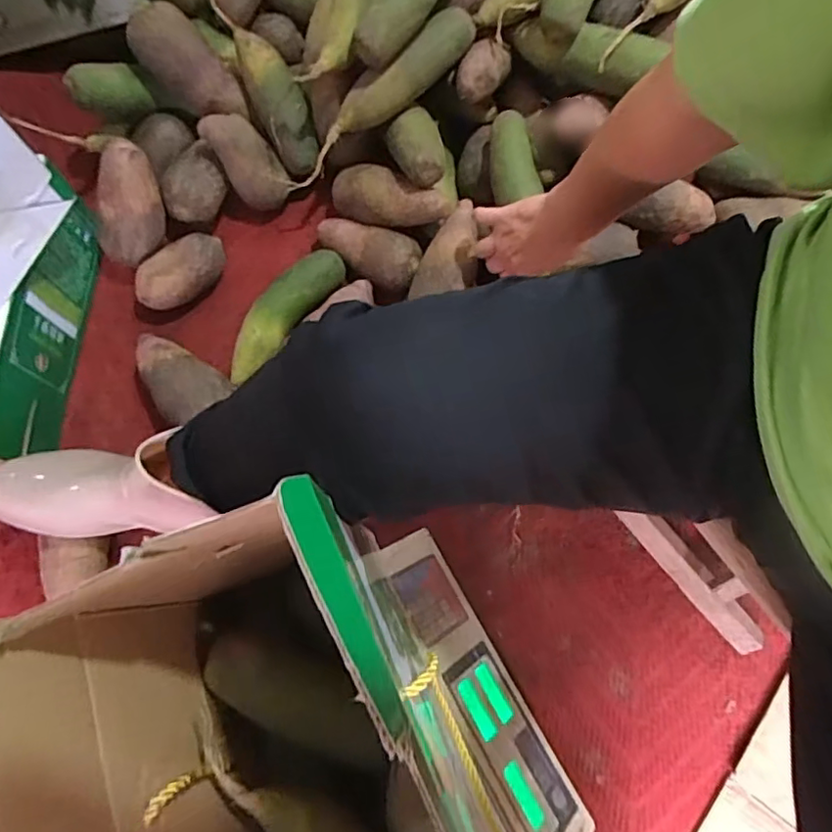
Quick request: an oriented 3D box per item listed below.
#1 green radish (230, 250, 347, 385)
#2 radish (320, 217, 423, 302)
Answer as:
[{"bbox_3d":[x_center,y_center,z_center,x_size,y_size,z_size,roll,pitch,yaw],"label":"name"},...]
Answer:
[{"bbox_3d":[-0.158,-0.120,0.697,0.056,0.056,0.196,38,79,9],"label":"green radish"},{"bbox_3d":[-0.059,-0.198,0.706,0.133,0.057,0.065,26,77,6],"label":"radish"}]

